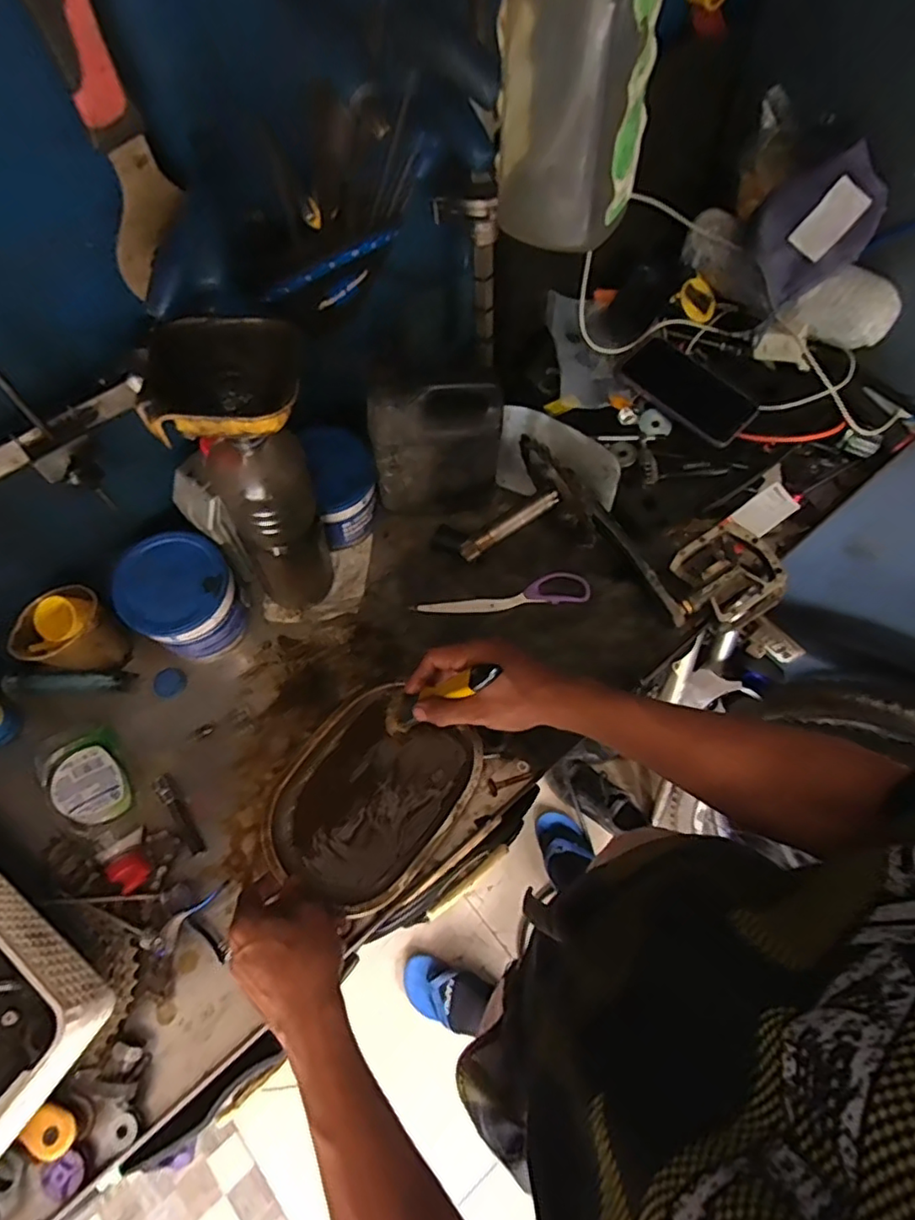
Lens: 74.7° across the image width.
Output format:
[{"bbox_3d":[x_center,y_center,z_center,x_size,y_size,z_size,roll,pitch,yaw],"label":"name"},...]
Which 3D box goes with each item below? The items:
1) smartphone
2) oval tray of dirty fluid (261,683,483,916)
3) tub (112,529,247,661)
[{"bbox_3d":[0.265,-0.254,0.692,0.085,0.011,0.152,-40,73,-15],"label":"smartphone"},{"bbox_3d":[-0.082,0.173,0.571,0.156,0.027,0.187,32,71,12],"label":"oval tray of dirty fluid"},{"bbox_3d":[-0.273,-0.008,0.613,0.100,0.109,0.097,0,68,-1],"label":"tub"}]

